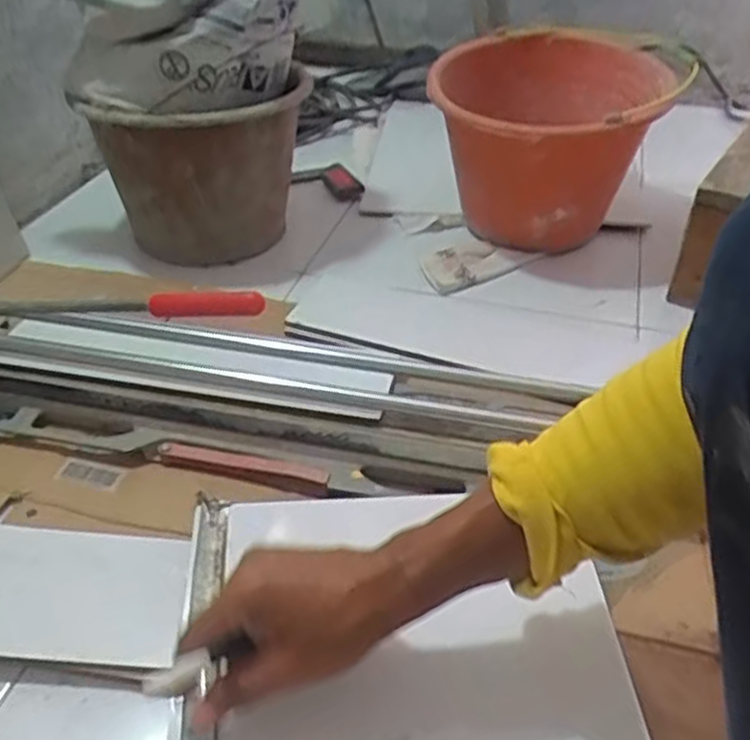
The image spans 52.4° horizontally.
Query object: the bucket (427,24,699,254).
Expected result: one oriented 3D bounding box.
[{"bbox_3d":[0.223,-0.304,0.994,0.289,0.208,0.332,2,38,2],"label":"bucket"}]

